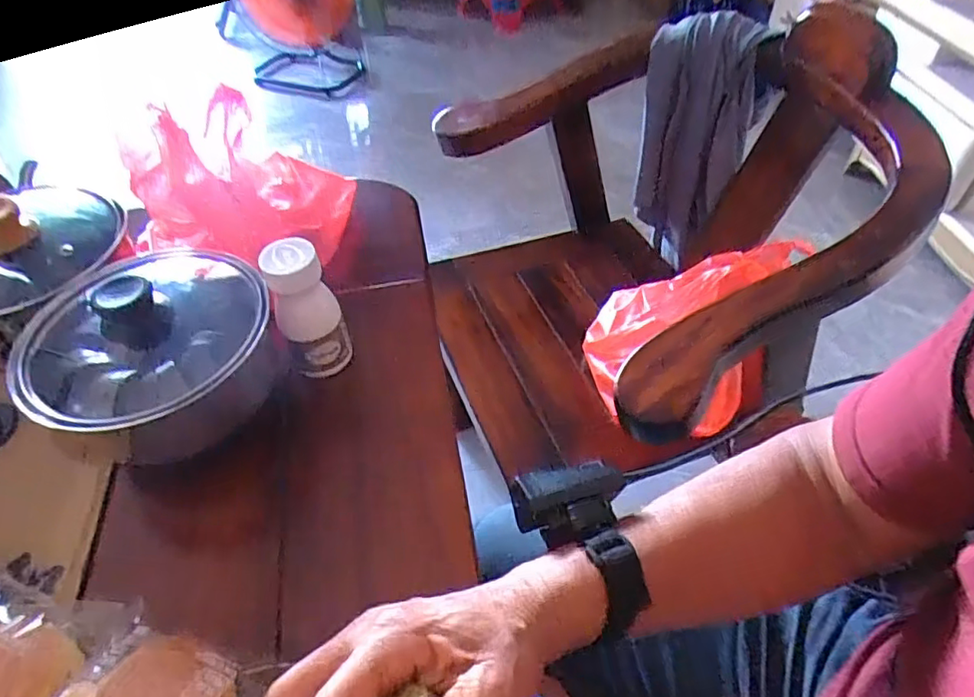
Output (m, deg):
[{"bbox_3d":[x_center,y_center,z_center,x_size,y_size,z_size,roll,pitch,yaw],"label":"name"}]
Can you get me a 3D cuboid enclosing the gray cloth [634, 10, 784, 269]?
[{"bbox_3d":[0.277,-0.266,0.806,0.131,0.311,0.080,17,52,18],"label":"gray cloth"}]

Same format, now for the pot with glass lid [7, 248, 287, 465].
[{"bbox_3d":[-0.237,0.003,0.426,0.149,0.119,0.155,-2,48,2],"label":"pot with glass lid"}]

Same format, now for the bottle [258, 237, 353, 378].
[{"bbox_3d":[-0.137,-0.030,0.459,0.045,0.106,0.037,-12,49,-7],"label":"bottle"}]

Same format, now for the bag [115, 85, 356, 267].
[{"bbox_3d":[-0.239,-0.151,0.550,0.202,0.116,0.112,-10,49,-5],"label":"bag"}]

